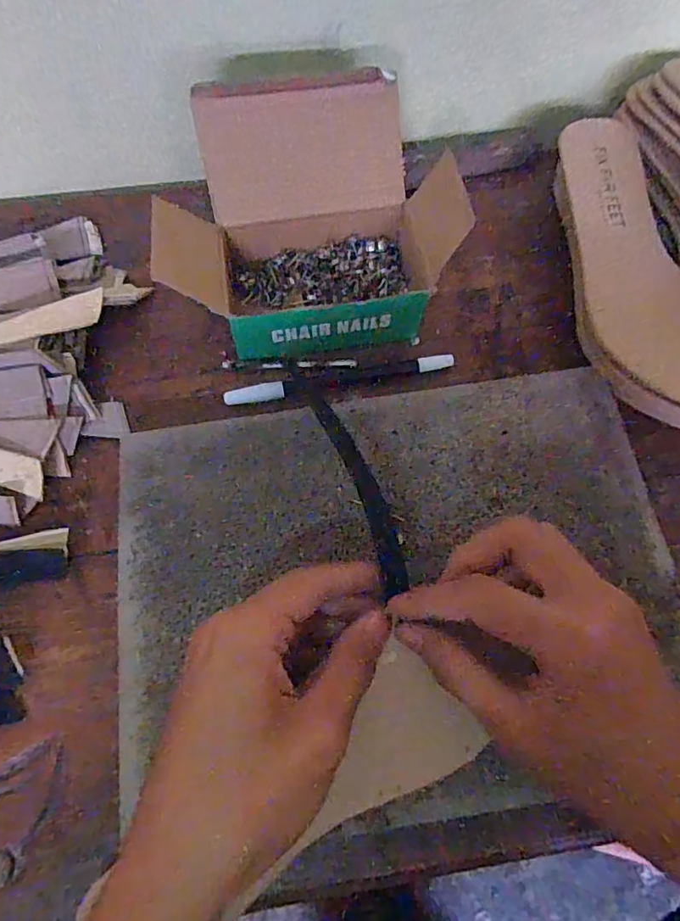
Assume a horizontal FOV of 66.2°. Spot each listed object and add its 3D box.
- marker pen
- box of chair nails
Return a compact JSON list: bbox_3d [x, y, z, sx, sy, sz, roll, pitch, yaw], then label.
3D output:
[{"bbox_3d":[0.001,-0.051,0.324,0.143,0.008,0.014,-11,71,-5],"label":"marker pen"},{"bbox_3d":[-0.020,-0.141,0.313,0.169,0.088,0.125,-10,68,-5],"label":"box of chair nails"}]

